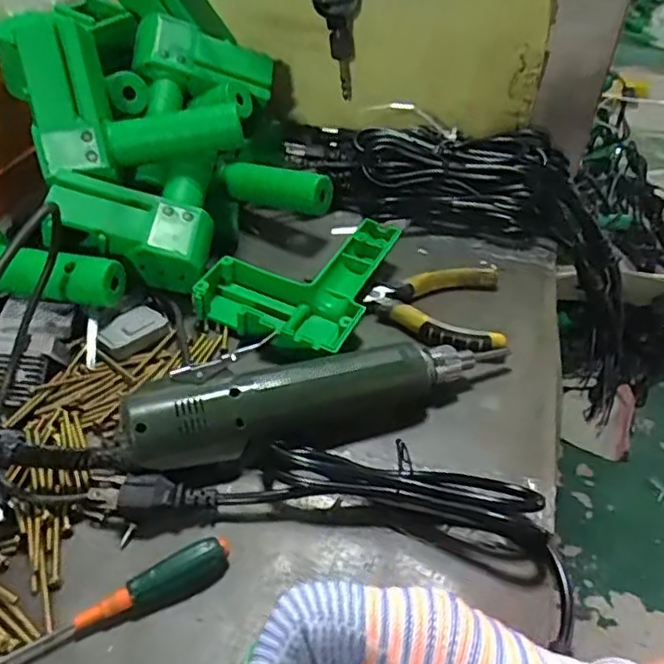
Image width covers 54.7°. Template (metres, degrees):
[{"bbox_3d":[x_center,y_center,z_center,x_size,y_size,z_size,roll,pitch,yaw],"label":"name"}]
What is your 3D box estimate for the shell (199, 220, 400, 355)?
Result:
[{"bbox_3d":[-0.025,-0.044,0.493,0.118,0.028,0.149,14,43,12],"label":"shell"}]

